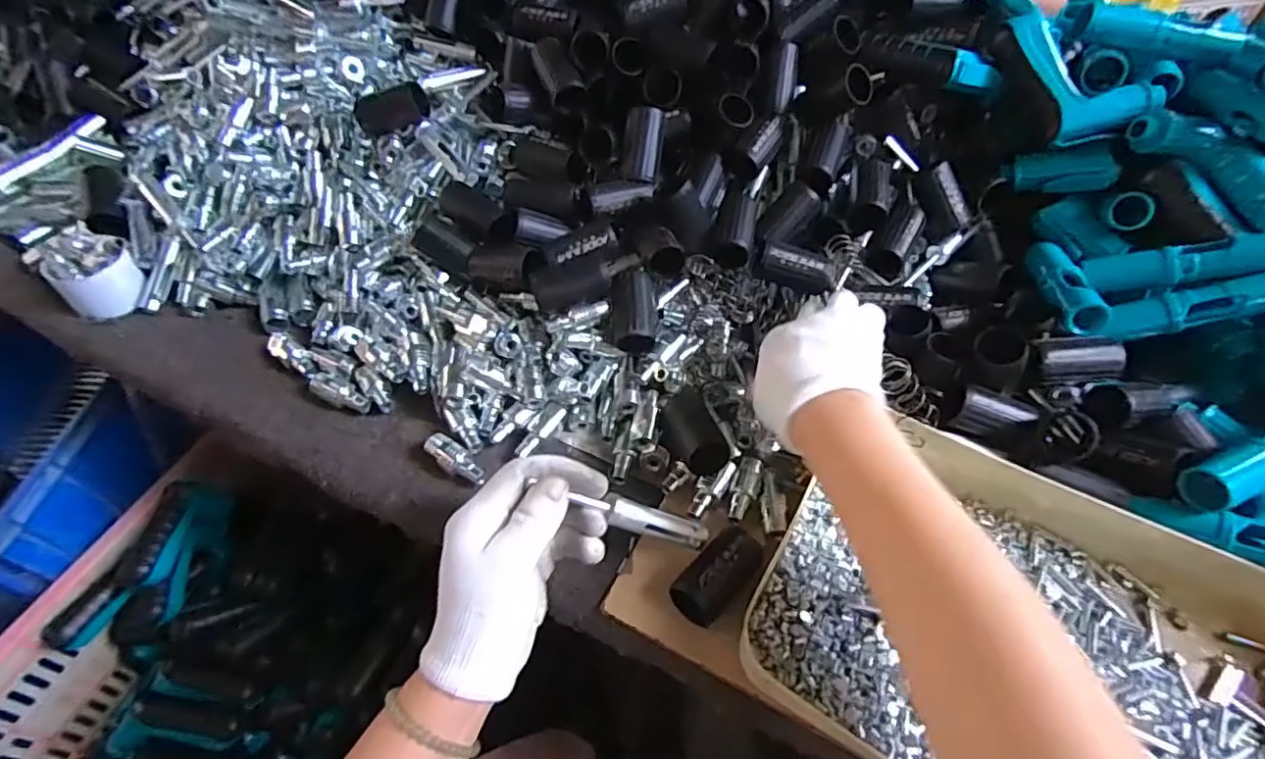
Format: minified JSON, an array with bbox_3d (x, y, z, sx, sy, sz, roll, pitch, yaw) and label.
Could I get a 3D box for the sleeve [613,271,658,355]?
[{"bbox_3d":[0.003,-0.057,0.497,0.035,0.033,0.070,0,67,-2],"label":"sleeve"}]

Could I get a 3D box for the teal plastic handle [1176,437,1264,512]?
[{"bbox_3d":[0.414,0.055,0.402,0.124,0.031,0.028,-15,52,-15],"label":"teal plastic handle"}]

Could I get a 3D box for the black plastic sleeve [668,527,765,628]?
[{"bbox_3d":[0.056,0.128,0.404,0.033,0.031,0.063,36,57,25],"label":"black plastic sleeve"}]

